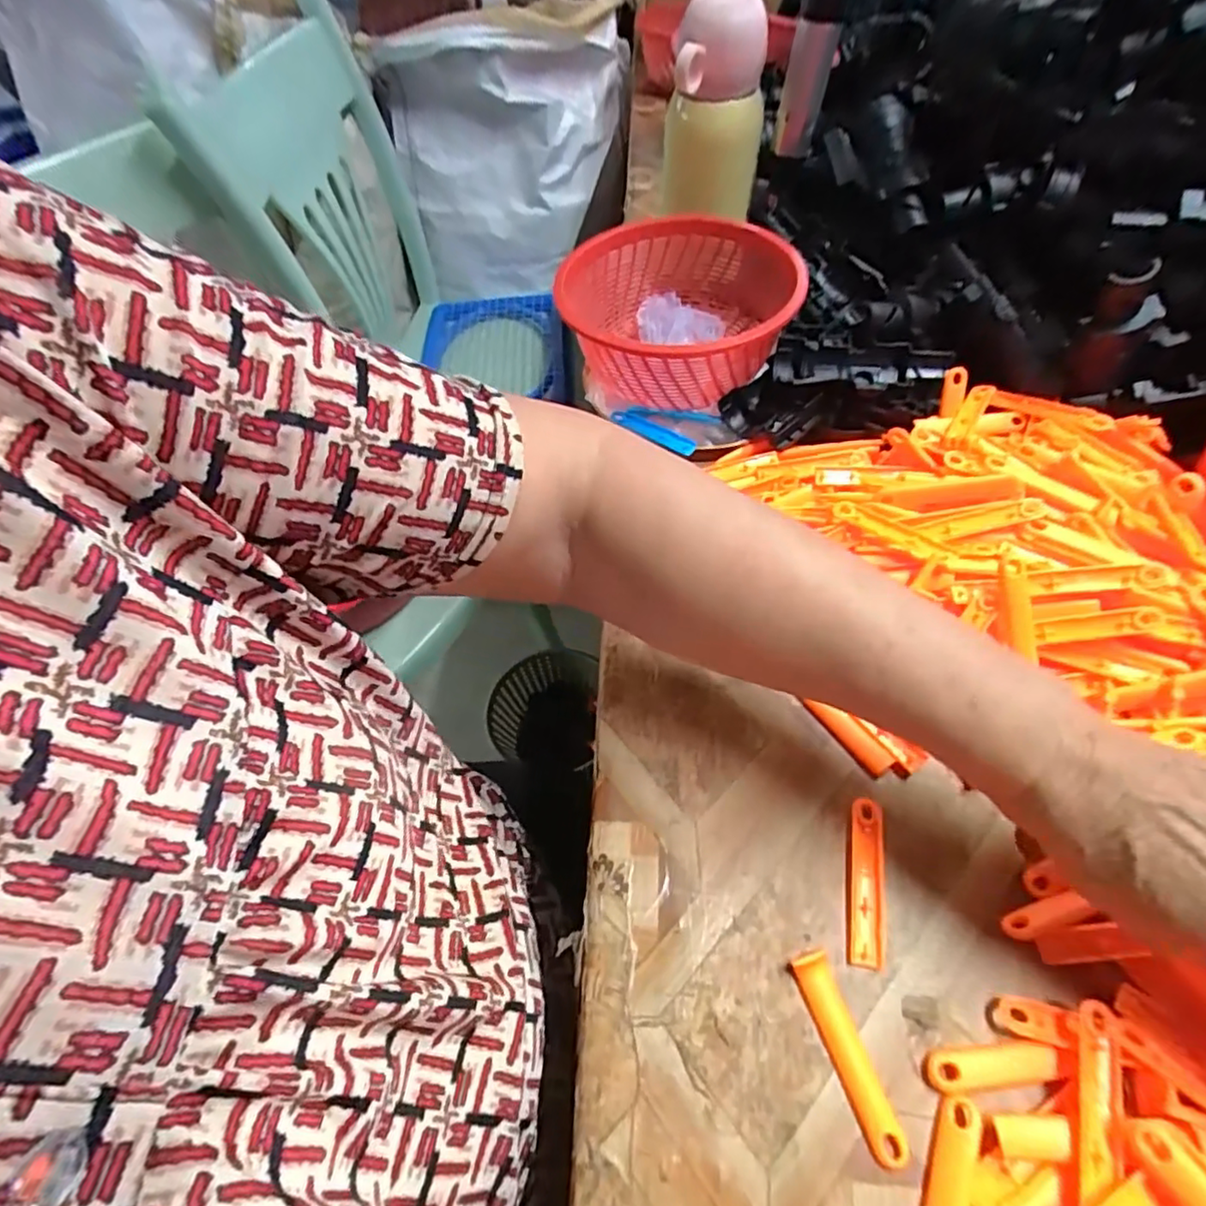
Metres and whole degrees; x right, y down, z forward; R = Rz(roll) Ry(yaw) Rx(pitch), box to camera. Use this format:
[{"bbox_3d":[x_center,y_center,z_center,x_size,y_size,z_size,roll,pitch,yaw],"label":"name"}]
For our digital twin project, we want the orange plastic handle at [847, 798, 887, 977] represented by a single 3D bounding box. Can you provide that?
[{"bbox_3d":[0.129,0.135,0.295,0.018,0.004,0.076,10,61,8],"label":"orange plastic handle"}]

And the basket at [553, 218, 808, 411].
[{"bbox_3d":[0.058,-0.229,0.476,0.174,0.068,0.177,5,60,5],"label":"basket"}]

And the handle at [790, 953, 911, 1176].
[{"bbox_3d":[0.103,0.191,0.258,0.015,0.007,0.075,-17,61,-8],"label":"handle"}]

